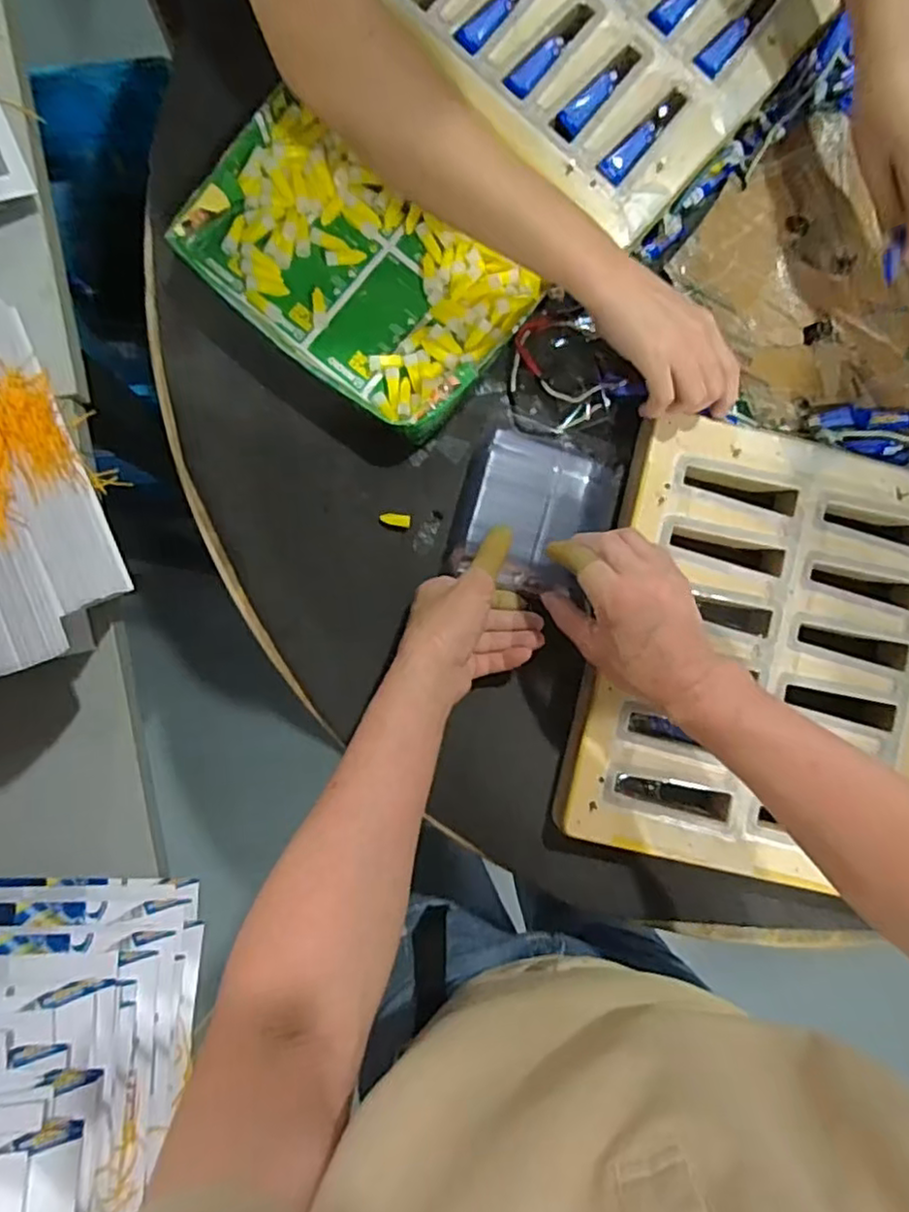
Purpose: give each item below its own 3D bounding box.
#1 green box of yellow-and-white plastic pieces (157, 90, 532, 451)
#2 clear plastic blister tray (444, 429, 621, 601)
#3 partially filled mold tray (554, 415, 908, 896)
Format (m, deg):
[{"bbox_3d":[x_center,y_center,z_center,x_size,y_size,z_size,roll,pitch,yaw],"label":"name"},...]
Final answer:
[{"bbox_3d":[-0.076,-0.264,0.524,0.253,0.038,0.175,36,87,-3],"label":"green box of yellow-and-white plastic pieces"},{"bbox_3d":[0.066,-0.072,0.529,0.122,0.027,0.120,17,88,-4],"label":"clear plastic blister tray"},{"bbox_3d":[0.260,0.040,0.537,0.290,0.034,0.346,14,89,-4],"label":"partially filled mold tray"}]

